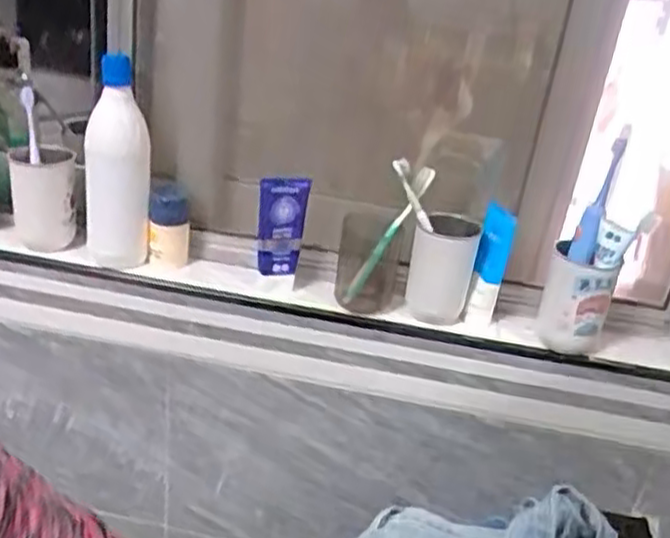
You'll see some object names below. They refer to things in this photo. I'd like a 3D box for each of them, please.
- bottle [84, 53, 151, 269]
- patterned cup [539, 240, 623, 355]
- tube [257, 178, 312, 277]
[{"bbox_3d":[-0.270,-0.126,0.909,0.079,0.251,0.059,-2,29,-16],"label":"bottle"},{"bbox_3d":[0.301,0.036,0.924,0.065,0.124,0.092,10,28,6],"label":"patterned cup"},{"bbox_3d":[-0.068,-0.052,0.931,0.060,0.130,0.045,5,28,-3],"label":"tube"}]

